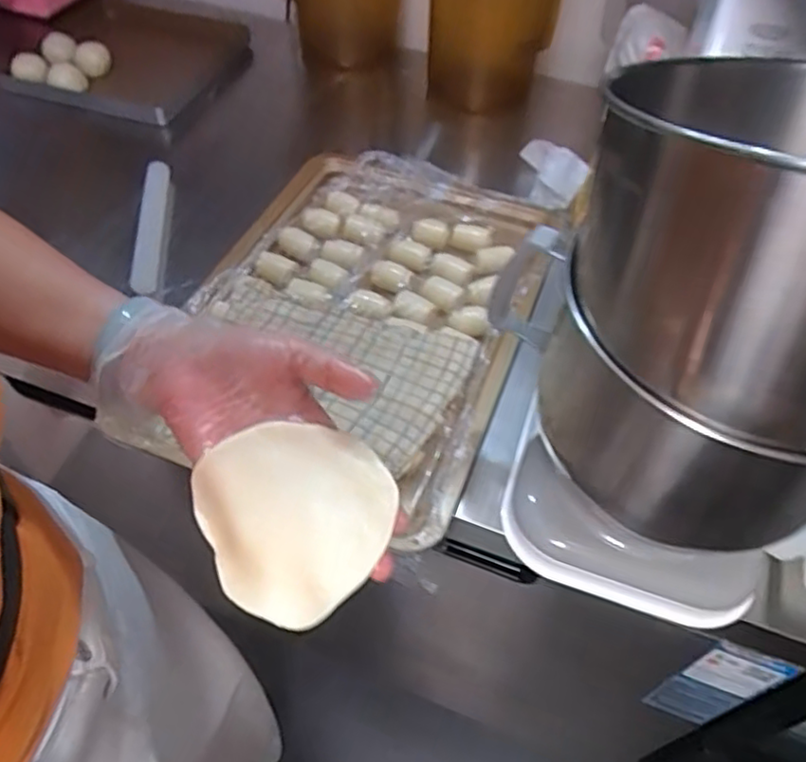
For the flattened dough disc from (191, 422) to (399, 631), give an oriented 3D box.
[{"bbox_3d":[-0.054,0.069,0.335,0.096,0.014,0.098,-3,65,7],"label":"flattened dough disc"}]

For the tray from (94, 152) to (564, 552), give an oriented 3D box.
[{"bbox_3d":[-0.045,-0.084,0.700,0.336,0.033,0.469,16,53,12],"label":"tray"}]

